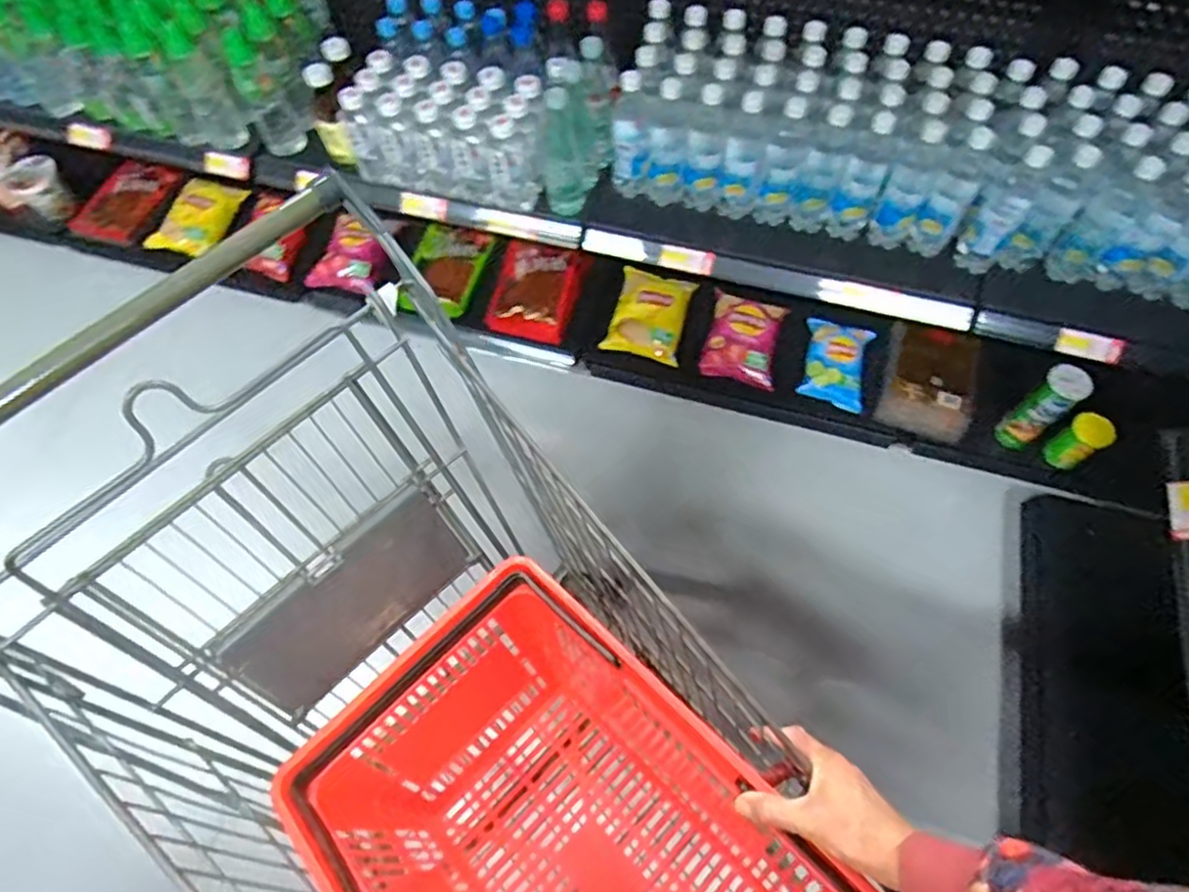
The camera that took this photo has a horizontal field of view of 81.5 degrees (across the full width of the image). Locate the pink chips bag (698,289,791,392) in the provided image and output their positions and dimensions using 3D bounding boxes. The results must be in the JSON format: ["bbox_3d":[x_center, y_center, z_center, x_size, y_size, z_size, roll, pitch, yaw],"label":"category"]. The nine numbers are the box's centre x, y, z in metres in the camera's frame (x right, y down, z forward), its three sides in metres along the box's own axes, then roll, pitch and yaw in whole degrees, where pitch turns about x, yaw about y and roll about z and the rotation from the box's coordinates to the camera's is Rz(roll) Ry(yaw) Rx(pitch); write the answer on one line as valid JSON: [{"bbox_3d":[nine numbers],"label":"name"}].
[{"bbox_3d":[0.306,-0.220,1.412,0.143,0.049,0.189,13,63,8],"label":"pink chips bag"}]

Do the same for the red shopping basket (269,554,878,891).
[{"bbox_3d":[-0.026,0.393,0.675,0.468,0.293,0.315,41,70,21],"label":"red shopping basket"}]

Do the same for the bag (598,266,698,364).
[{"bbox_3d":[0.117,-0.278,1.455,0.156,0.035,0.198,17,64,10],"label":"bag"}]

